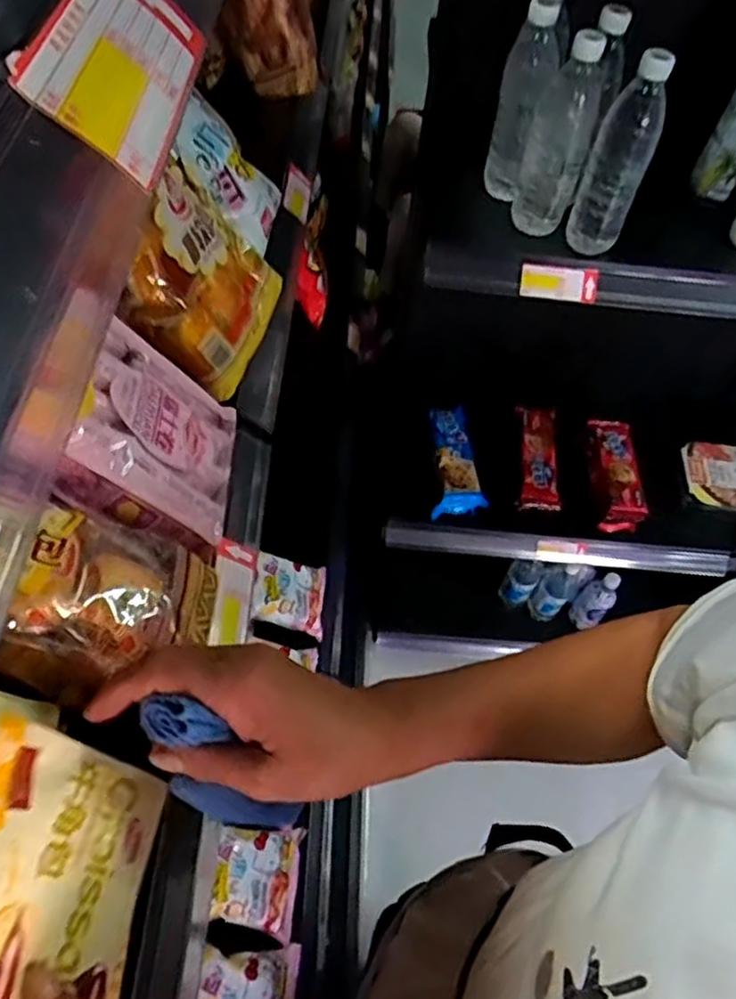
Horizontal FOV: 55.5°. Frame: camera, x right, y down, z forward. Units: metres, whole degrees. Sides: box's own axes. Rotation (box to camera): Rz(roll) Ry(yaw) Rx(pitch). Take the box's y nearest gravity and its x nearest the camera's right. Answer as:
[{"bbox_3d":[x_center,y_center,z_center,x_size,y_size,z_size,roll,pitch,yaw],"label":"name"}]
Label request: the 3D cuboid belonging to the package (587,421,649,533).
[{"bbox_3d":[0.498,-0.067,1.379,0.088,0.056,0.260,9,55,1],"label":"package"}]

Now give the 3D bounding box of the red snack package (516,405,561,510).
[{"bbox_3d":[0.341,-0.090,1.392,0.070,0.032,0.256,6,55,-1],"label":"red snack package"}]

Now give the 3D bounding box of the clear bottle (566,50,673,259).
[{"bbox_3d":[0.307,-0.419,0.845,0.070,0.220,0.083,22,56,10],"label":"clear bottle"}]

